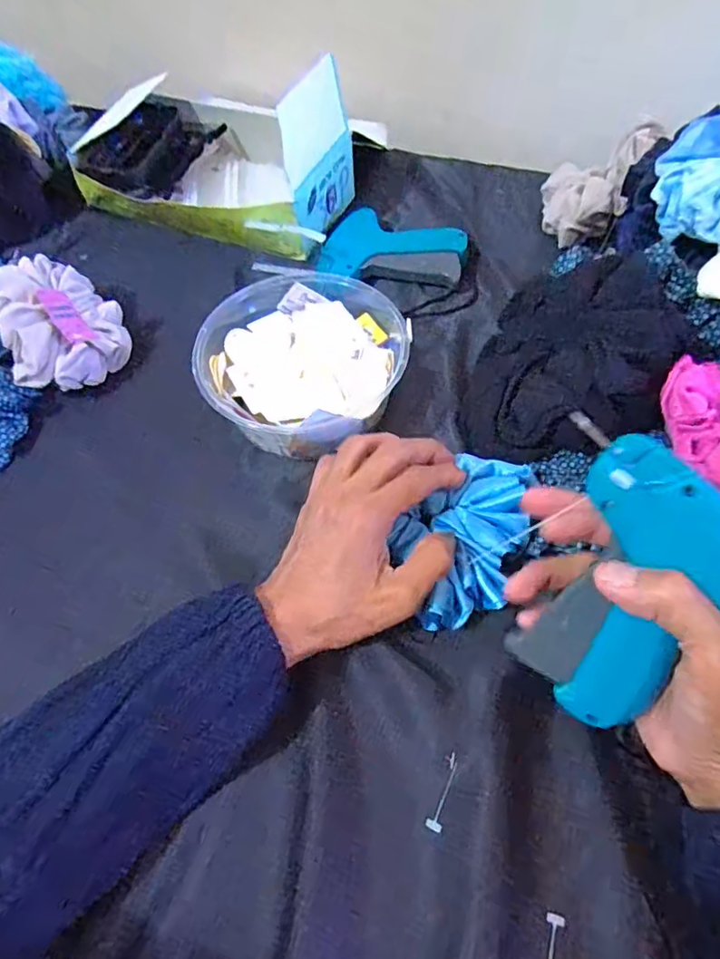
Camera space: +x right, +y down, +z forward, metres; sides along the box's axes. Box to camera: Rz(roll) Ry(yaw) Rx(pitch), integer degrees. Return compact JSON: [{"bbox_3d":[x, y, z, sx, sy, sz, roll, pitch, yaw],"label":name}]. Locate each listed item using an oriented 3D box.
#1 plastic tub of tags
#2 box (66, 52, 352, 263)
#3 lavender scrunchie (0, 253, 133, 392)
[{"bbox_3d":[-0.040,-0.083,0.411,0.135,0.051,0.136,-1,60,3],"label":"plastic tub of tags"},{"bbox_3d":[-0.134,-0.300,0.517,0.240,0.107,0.141,17,62,13],"label":"box"},{"bbox_3d":[-0.234,-0.123,0.444,0.084,0.069,0.102,-27,62,-12],"label":"lavender scrunchie"}]

